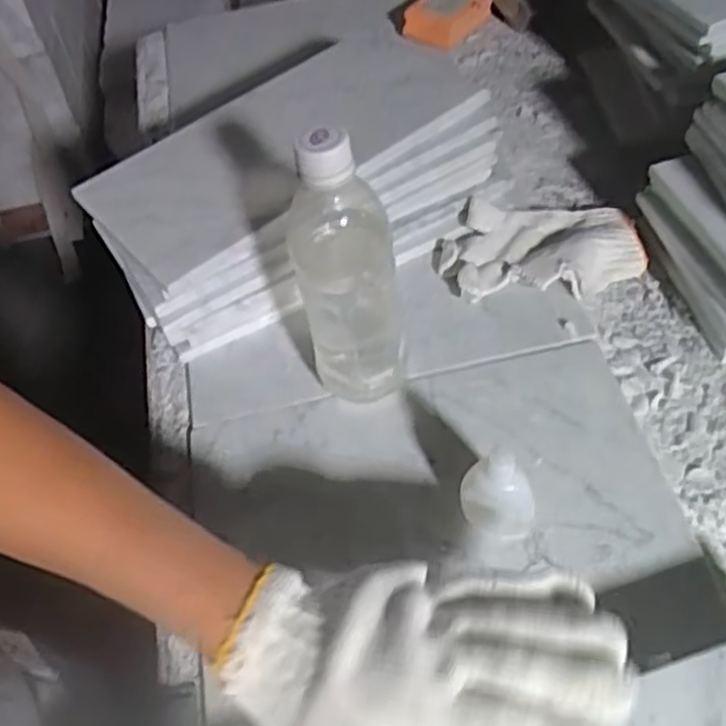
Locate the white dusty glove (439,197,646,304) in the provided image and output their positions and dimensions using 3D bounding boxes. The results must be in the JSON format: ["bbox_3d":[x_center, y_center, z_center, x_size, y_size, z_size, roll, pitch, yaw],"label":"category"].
[{"bbox_3d":[0.143,-0.096,0.602,0.156,0.028,0.092,-4,52,3],"label":"white dusty glove"}]

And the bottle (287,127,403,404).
[{"bbox_3d":[-0.010,-0.050,0.474,0.063,0.204,0.070,-12,52,-3],"label":"bottle"}]

